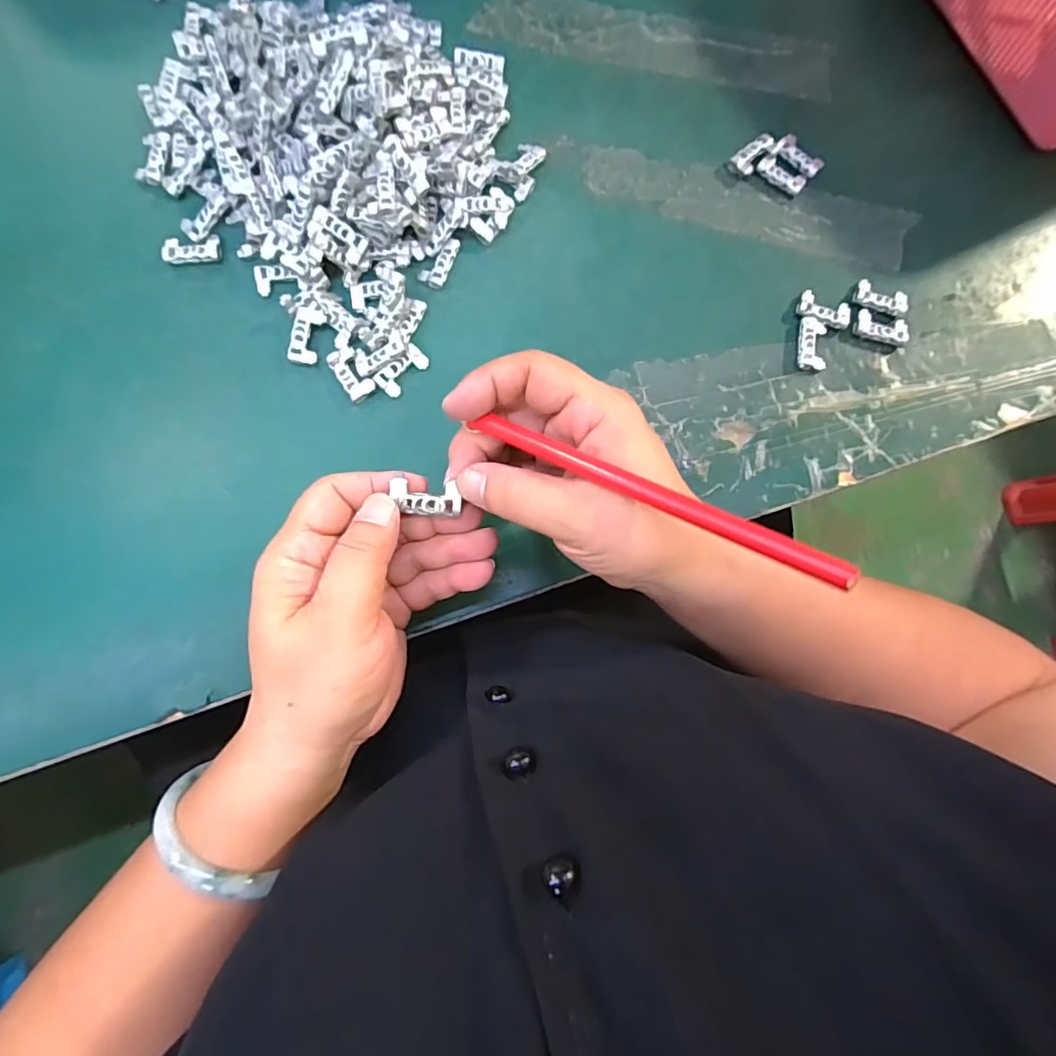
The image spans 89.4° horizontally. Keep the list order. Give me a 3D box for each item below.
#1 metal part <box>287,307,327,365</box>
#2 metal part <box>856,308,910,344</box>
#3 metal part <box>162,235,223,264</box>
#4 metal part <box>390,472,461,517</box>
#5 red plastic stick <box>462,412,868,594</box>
[{"bbox_3d":[-0.123,-0.107,0.296,0.016,0.007,0.030,13,82,-2],"label":"metal part"},{"bbox_3d":[0.209,-0.118,0.315,0.030,0.006,0.016,13,82,-2],"label":"metal part"},{"bbox_3d":[-0.190,-0.158,0.303,0.031,0.006,0.016,-4,83,-4],"label":"metal part"},{"bbox_3d":[-0.042,-0.014,0.224,0.027,0.006,0.014,6,82,-9],"label":"metal part"},{"bbox_3d":[0.041,-0.015,0.196,0.145,0.006,0.008,26,81,23],"label":"red plastic stick"}]

